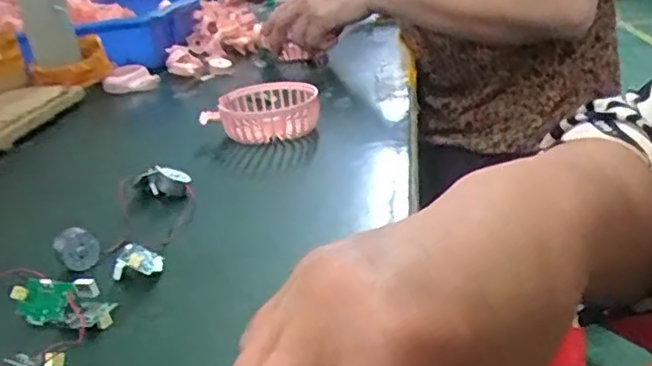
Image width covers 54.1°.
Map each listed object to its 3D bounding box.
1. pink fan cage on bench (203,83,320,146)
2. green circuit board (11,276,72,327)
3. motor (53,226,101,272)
[{"bbox_3d":[-0.058,-0.064,0.583,0.106,0.037,0.087,-8,23,0],"label":"pink fan cage on bench"},{"bbox_3d":[-0.148,0.061,0.332,0.030,0.023,0.005,3,-16,7],"label":"green circuit board"},{"bbox_3d":[-0.146,0.040,0.377,0.024,0.027,0.015,-18,25,-23],"label":"motor"}]

